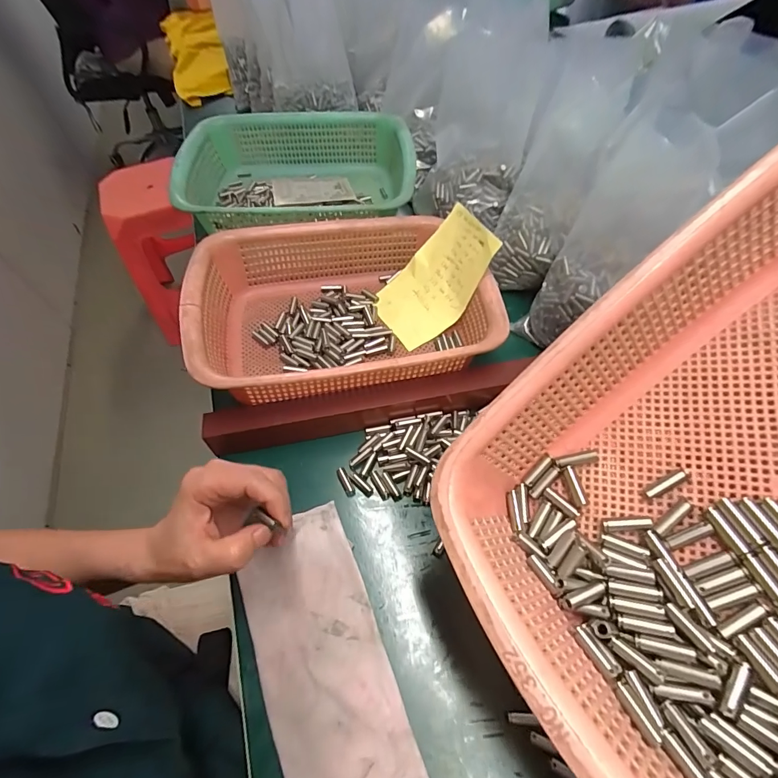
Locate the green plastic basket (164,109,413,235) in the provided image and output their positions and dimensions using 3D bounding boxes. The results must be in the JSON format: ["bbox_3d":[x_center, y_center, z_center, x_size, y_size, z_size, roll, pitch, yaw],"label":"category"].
[{"bbox_3d":[-0.117,-0.280,0.553,0.295,0.086,0.225,-8,56,-3],"label":"green plastic basket"}]

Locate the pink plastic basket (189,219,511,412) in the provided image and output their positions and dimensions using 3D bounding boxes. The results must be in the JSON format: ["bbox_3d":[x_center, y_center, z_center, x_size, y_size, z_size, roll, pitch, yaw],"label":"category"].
[{"bbox_3d":[-0.045,-0.090,0.424,0.281,0.086,0.213,-13,57,-7],"label":"pink plastic basket"}]

